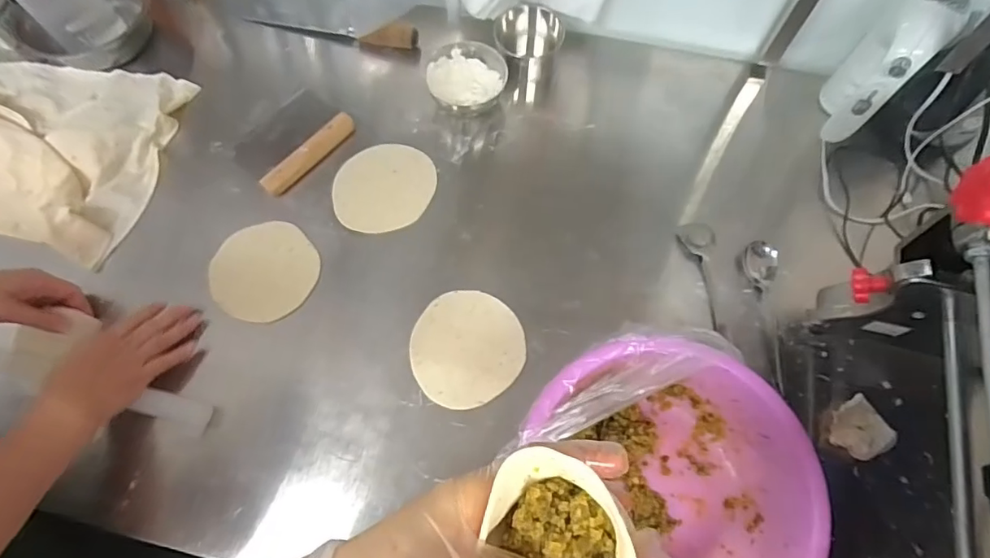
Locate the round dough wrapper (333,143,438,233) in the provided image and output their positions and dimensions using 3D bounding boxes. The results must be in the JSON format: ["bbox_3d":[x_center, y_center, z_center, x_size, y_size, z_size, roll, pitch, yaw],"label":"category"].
[{"bbox_3d":[-0.150,-0.128,0.700,0.137,0.010,0.136,-1,64,3],"label":"round dough wrapper"}]

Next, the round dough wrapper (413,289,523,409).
[{"bbox_3d":[-0.034,0.079,0.612,0.131,0.007,0.129,1,70,-2],"label":"round dough wrapper"}]

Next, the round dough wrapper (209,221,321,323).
[{"bbox_3d":[-0.286,-0.009,0.643,0.125,0.007,0.116,1,78,-6],"label":"round dough wrapper"}]

